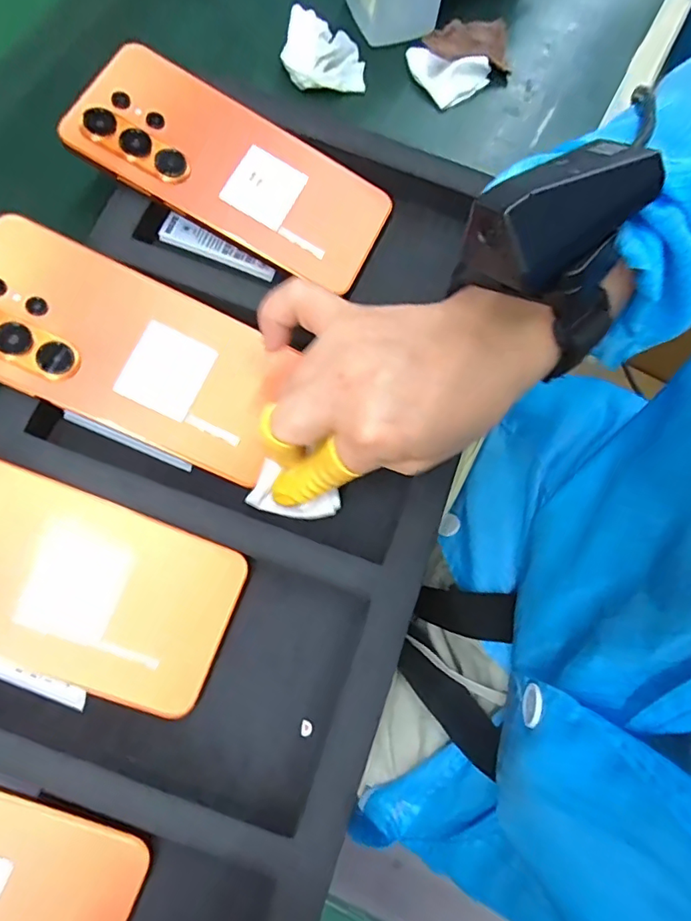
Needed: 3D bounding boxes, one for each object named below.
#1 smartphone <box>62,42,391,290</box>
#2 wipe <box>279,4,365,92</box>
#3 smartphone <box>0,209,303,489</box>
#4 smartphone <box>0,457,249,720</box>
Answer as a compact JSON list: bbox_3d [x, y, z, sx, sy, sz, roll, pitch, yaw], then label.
[{"bbox_3d":[-0.059,-0.162,0.289,0.167,0.006,0.079,27,74,-7],"label":"smartphone"},{"bbox_3d":[-0.015,-0.275,0.350,0.052,0.018,0.059,-3,74,-3],"label":"wipe"},{"bbox_3d":[-0.107,-0.055,0.254,0.161,0.008,0.078,27,74,-7],"label":"smartphone"},{"bbox_3d":[-0.134,0.049,0.229,0.166,0.005,0.077,23,74,-8],"label":"smartphone"}]

